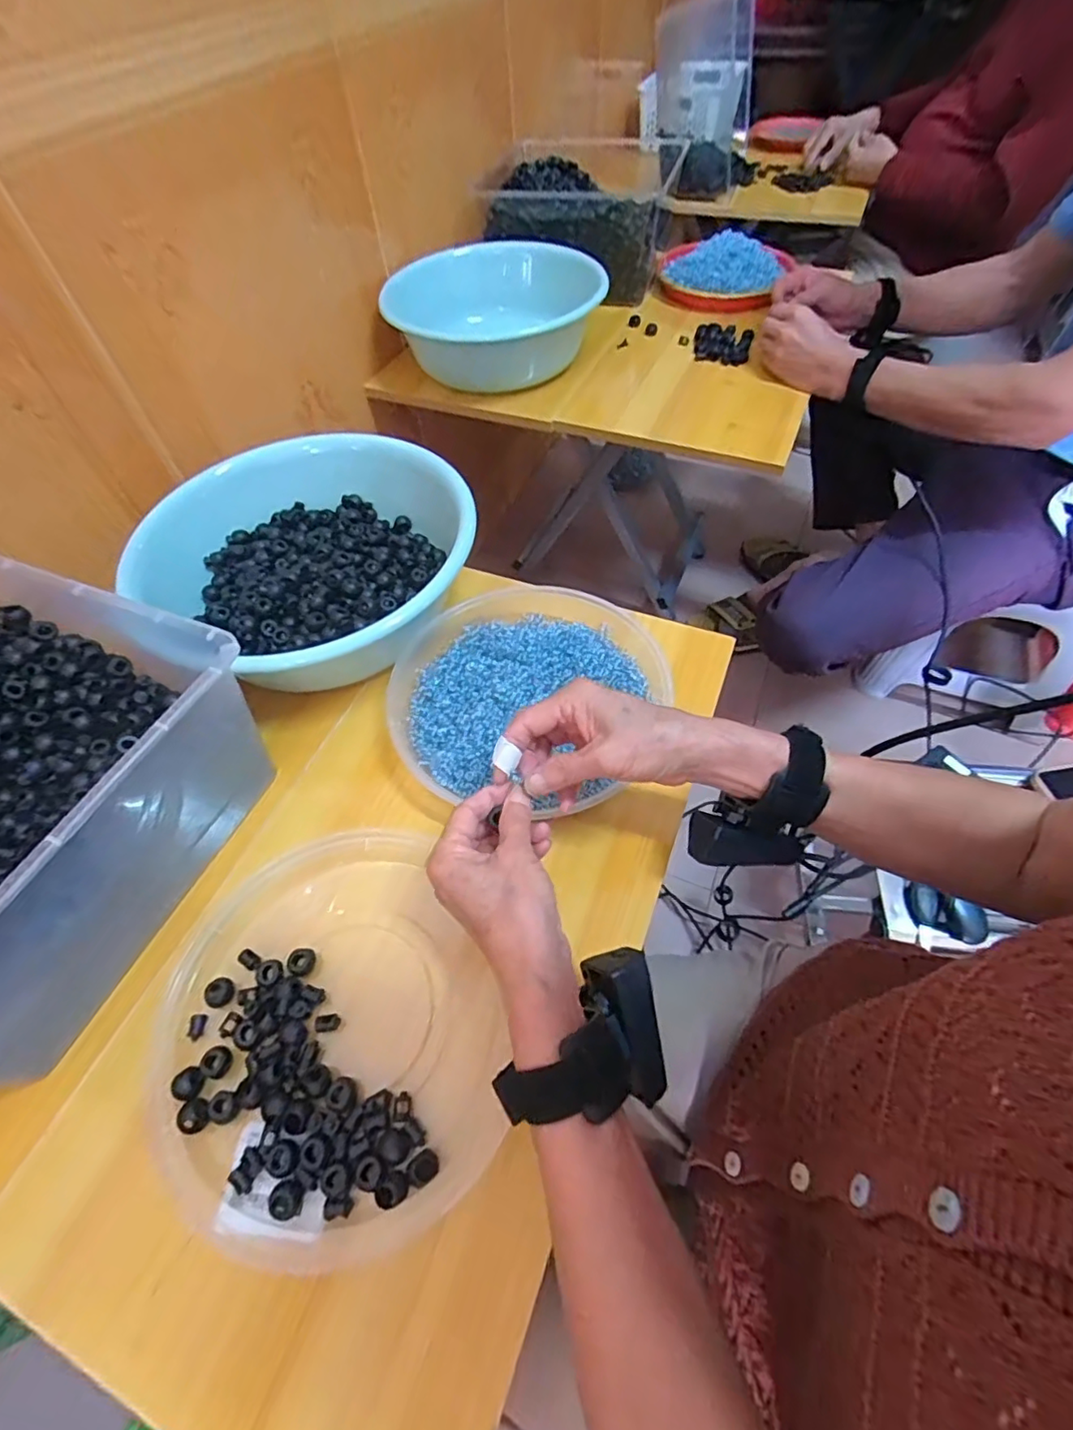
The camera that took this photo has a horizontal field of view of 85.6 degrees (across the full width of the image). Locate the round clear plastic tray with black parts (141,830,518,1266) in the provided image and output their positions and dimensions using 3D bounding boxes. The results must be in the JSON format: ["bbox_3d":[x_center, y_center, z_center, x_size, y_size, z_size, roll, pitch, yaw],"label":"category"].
[{"bbox_3d":[-0.139,0.194,0.373,0.213,0.017,0.231,-1,56,2],"label":"round clear plastic tray with black parts"}]

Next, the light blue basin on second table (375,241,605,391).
[{"bbox_3d":[-0.054,-0.546,0.807,0.286,0.109,0.224,8,56,8],"label":"light blue basin on second table"}]

